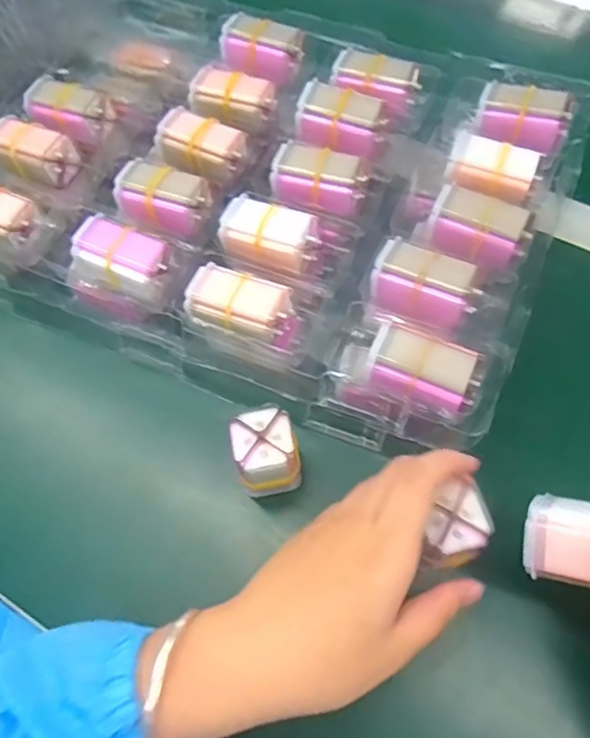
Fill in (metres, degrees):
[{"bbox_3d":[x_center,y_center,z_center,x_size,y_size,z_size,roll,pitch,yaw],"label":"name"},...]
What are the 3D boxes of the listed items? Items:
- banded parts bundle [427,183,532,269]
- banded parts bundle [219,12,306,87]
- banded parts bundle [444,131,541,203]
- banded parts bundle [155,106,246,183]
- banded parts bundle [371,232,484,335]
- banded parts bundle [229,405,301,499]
[{"bbox_3d":[0.114,-0.088,0.361,0.058,0.025,0.033,27,67,15],"label":"banded parts bundle"},{"bbox_3d":[-0.025,-0.247,0.445,0.057,0.027,0.036,21,65,13],"label":"banded parts bundle"},{"bbox_3d":[0.129,-0.131,0.380,0.055,0.018,0.033,19,65,12],"label":"banded parts bundle"},{"bbox_3d":[-0.065,-0.155,0.403,0.058,0.027,0.035,33,68,18],"label":"banded parts bundle"},{"bbox_3d":[0.077,-0.047,0.348,0.059,0.040,0.033,23,66,14],"label":"banded parts bundle"},{"bbox_3d":[-0.016,0.050,0.334,0.034,0.057,0.034,-12,63,-4],"label":"banded parts bundle"}]

